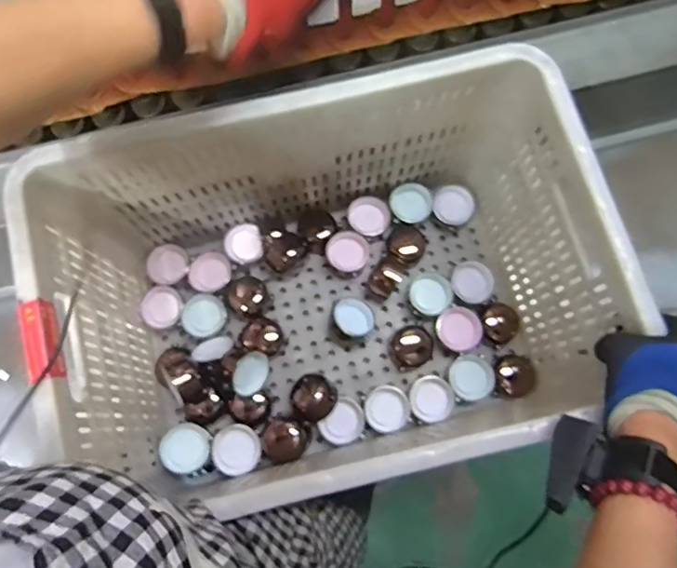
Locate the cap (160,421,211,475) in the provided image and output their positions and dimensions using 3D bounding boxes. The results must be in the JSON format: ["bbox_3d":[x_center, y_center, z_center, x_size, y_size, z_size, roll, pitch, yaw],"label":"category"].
[{"bbox_3d":[-0.187,0.200,0.670,0.057,0.013,0.057,0,76,0],"label":"cap"}]

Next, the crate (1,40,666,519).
[{"bbox_3d":[-0.010,0.018,0.621,0.517,0.293,0.332,-13,77,-3],"label":"crate"}]

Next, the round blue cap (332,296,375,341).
[{"bbox_3d":[0.018,0.050,0.738,0.056,0.039,0.051,0,76,0],"label":"round blue cap"}]

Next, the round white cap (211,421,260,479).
[{"bbox_3d":[-0.123,0.201,0.667,0.055,0.019,0.059,0,76,0],"label":"round white cap"}]

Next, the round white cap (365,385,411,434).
[{"bbox_3d":[0.064,0.164,0.720,0.056,0.025,0.058,0,76,0],"label":"round white cap"}]

